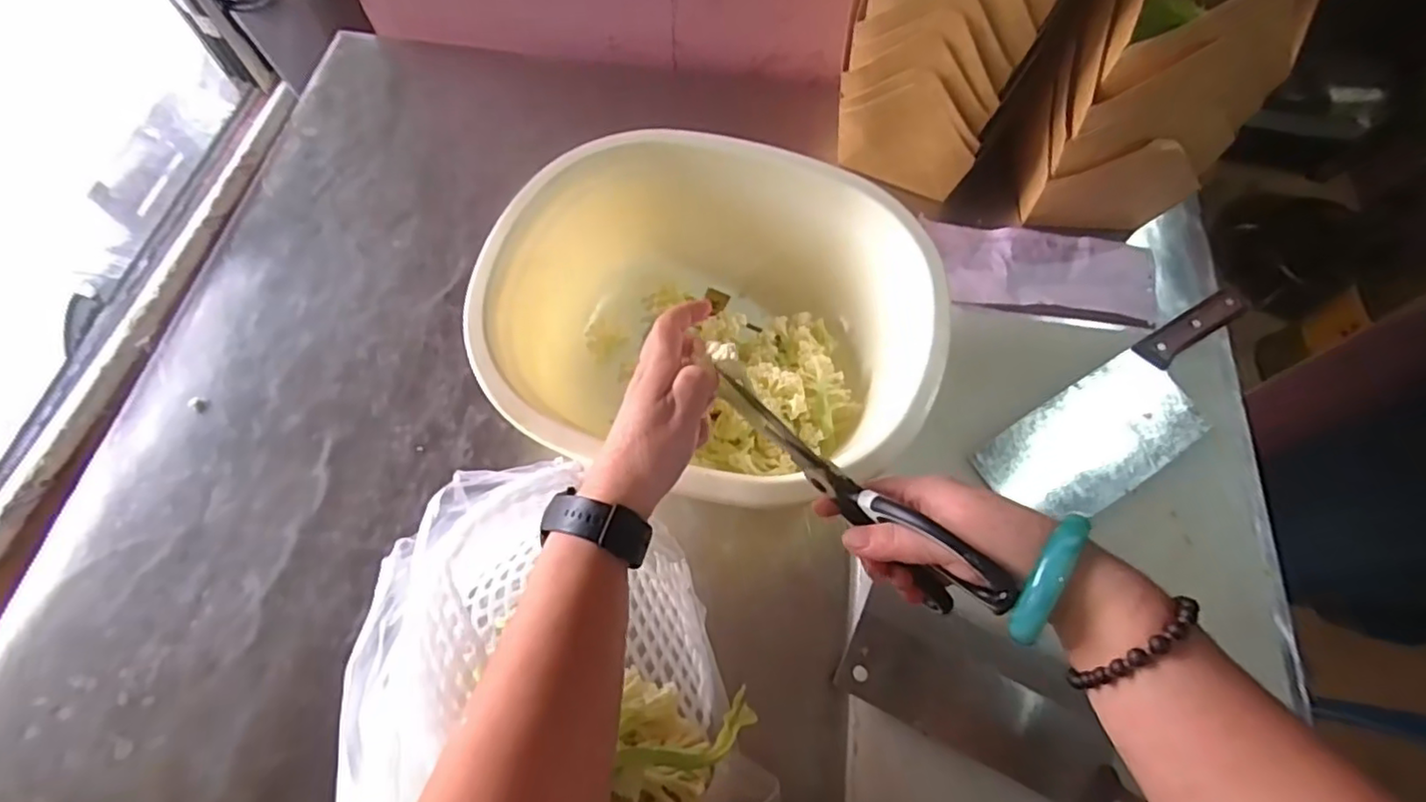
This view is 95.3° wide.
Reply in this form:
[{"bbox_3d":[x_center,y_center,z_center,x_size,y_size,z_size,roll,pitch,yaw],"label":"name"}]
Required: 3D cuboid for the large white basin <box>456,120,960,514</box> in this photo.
[{"bbox_3d":[0.000,-0.058,0.549,0.348,0.119,0.303,23,67,9],"label":"large white basin"}]

